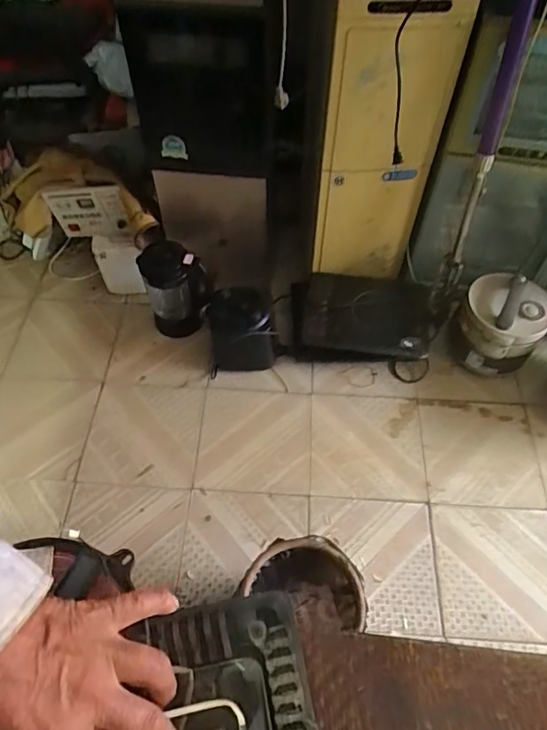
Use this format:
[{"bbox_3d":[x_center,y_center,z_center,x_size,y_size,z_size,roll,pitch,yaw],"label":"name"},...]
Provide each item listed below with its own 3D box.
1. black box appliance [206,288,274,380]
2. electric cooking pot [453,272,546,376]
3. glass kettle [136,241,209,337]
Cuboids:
[{"bbox_3d":[-0.089,-0.095,1.375,0.171,0.218,0.150,-6,57,-4],"label":"black box appliance"},{"bbox_3d":[0.600,-0.102,1.365,0.205,0.201,0.190,0,57,0],"label":"electric cooking pot"},{"bbox_3d":[-0.265,-0.215,1.411,0.173,0.294,0.151,-7,57,-5],"label":"glass kettle"}]

